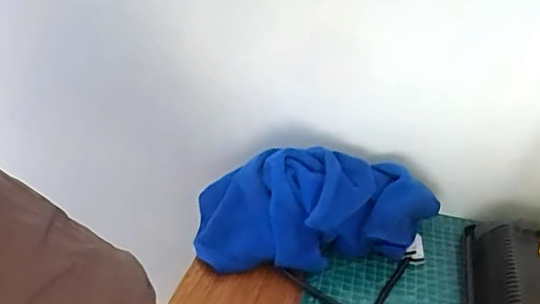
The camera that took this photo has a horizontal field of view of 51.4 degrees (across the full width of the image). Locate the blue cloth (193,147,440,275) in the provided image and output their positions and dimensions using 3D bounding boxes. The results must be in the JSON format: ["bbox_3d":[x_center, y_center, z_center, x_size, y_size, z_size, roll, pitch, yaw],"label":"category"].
[{"bbox_3d":[0.058,0.058,0.563,0.235,0.090,0.097,3,31,-6],"label":"blue cloth"}]

